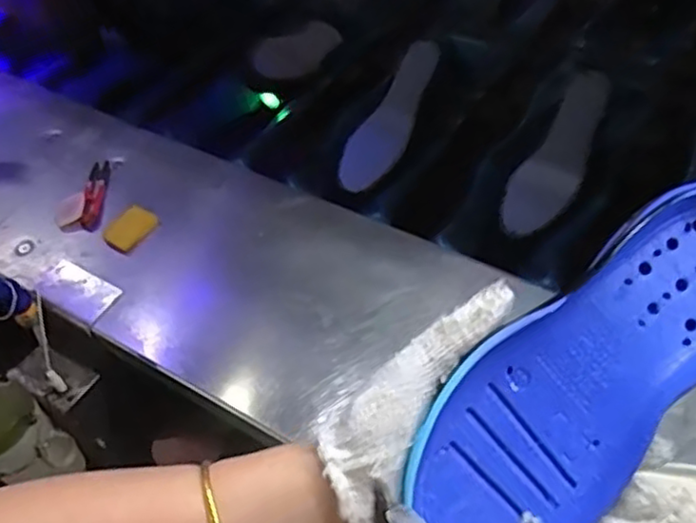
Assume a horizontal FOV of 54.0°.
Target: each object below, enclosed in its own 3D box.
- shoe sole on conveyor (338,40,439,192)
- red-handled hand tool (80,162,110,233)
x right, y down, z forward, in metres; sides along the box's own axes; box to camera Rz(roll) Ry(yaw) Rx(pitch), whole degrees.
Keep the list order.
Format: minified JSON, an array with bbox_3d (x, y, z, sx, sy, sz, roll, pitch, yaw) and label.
[{"bbox_3d":[0.052,-0.170,0.803,0.051,0.024,0.194,29,89,27],"label":"shoe sole on conveyor"},{"bbox_3d":[-0.277,-0.072,0.748,0.022,0.013,0.100,-7,50,0],"label":"red-handled hand tool"}]

